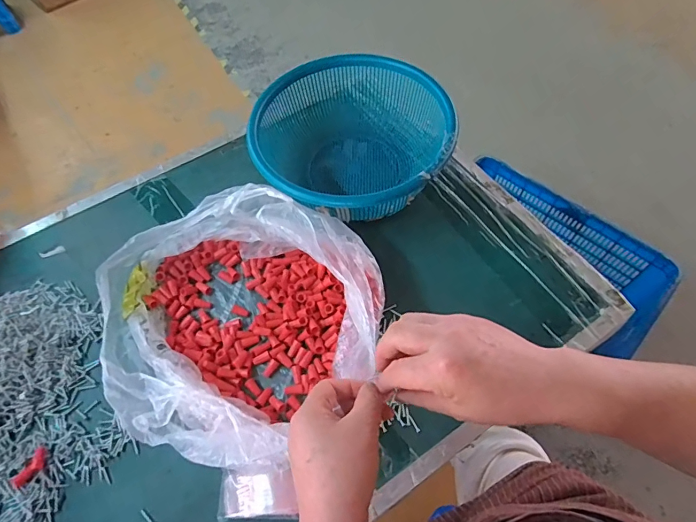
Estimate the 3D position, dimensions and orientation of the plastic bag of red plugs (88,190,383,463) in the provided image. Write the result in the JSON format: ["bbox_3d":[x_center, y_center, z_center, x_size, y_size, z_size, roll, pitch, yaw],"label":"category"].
[{"bbox_3d":[-0.121,0.061,0.512,0.322,0.099,0.314,-22,65,-8],"label":"plastic bag of red plugs"}]

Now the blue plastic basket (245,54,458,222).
[{"bbox_3d":[0.015,-0.171,0.627,0.262,0.115,0.270,-1,59,2],"label":"blue plastic basket"}]

